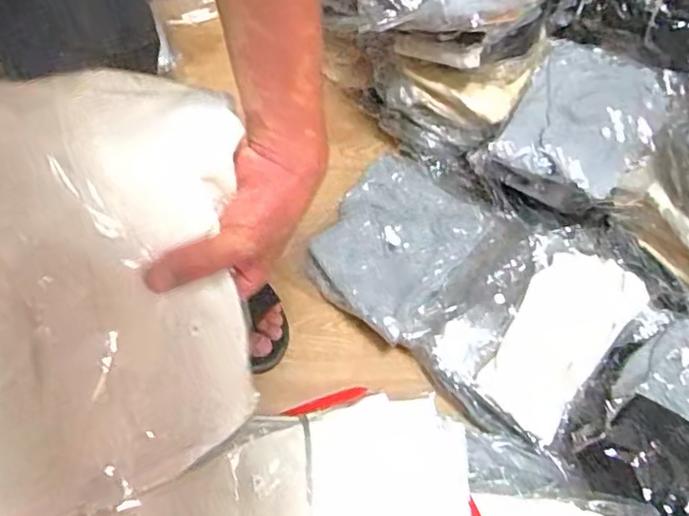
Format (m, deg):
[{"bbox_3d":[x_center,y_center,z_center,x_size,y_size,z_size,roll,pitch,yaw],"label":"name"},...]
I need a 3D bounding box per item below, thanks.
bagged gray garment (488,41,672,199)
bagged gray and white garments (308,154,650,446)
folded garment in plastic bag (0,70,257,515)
[{"bbox_3d":[0.320,-0.187,0.830,0.174,0.039,0.222,28,64,11],"label":"bagged gray garment"},{"bbox_3d":[0.153,0.022,0.838,0.423,0.090,0.271,38,66,16],"label":"bagged gray and white garments"},{"bbox_3d":[-0.153,0.017,0.384,0.190,0.044,0.249,-12,91,-18],"label":"folded garment in plastic bag"}]

